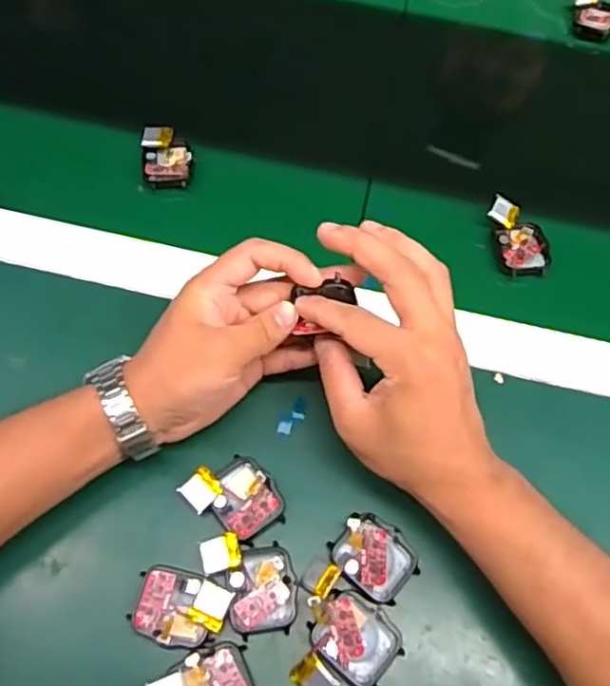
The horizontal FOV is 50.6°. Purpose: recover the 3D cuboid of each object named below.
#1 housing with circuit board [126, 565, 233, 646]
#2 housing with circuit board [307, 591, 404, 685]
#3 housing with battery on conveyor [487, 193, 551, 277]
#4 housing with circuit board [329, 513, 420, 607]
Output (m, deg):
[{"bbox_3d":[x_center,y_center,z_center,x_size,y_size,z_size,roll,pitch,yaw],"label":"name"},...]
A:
[{"bbox_3d":[-0.068,0.144,0.352,0.051,0.010,0.037,15,65,5],"label":"housing with circuit board"},{"bbox_3d":[0.026,0.159,0.351,0.051,0.015,0.039,38,69,14],"label":"housing with circuit board"},{"bbox_3d":[0.160,-0.079,0.478,0.038,0.019,0.061,-14,66,-9],"label":"housing with battery on conveyor"},{"bbox_3d":[0.040,0.123,0.370,0.046,0.019,0.038,38,68,14],"label":"housing with circuit board"}]

